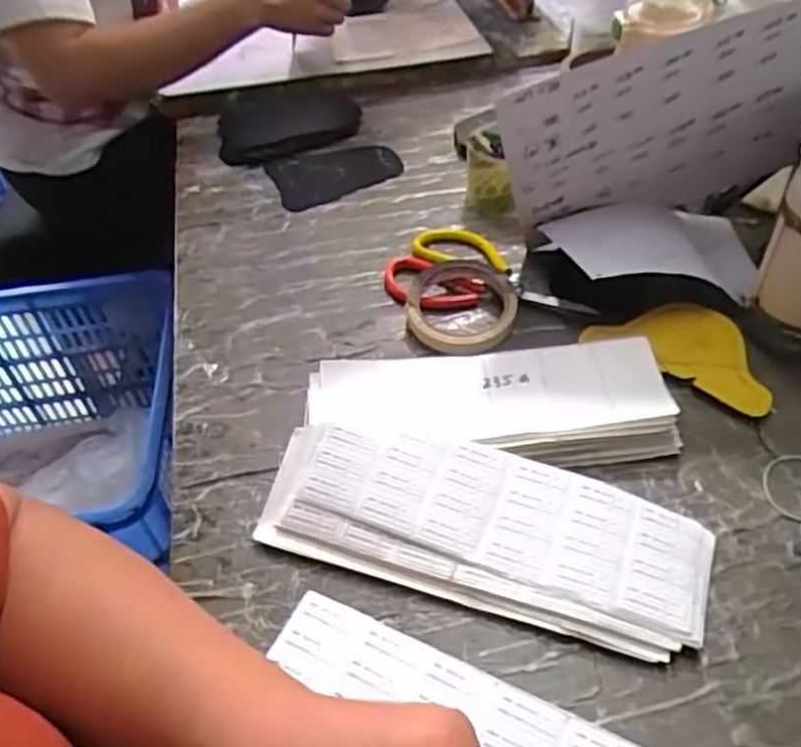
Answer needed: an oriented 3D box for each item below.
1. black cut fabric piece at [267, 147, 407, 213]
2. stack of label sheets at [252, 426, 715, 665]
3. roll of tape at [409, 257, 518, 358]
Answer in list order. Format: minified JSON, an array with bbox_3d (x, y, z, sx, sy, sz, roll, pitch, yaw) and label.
[{"bbox_3d":[-0.072,-0.226,0.801,0.138,0.014,0.099,-20,47,-14],"label":"black cut fabric piece"},{"bbox_3d":[0.052,0.095,0.462,0.277,0.031,0.104,12,48,17],"label":"stack of label sheets"},{"bbox_3d":[0.053,-0.060,0.618,0.095,0.022,0.103,-3,45,3],"label":"roll of tape"}]

